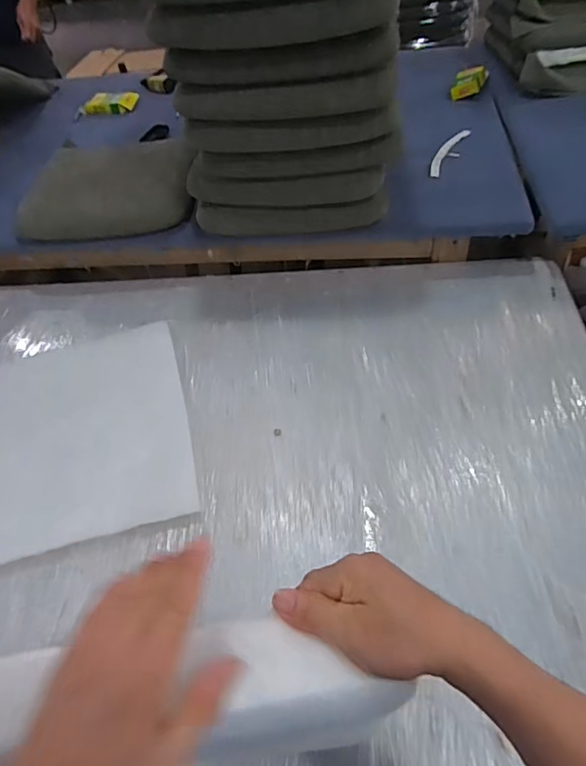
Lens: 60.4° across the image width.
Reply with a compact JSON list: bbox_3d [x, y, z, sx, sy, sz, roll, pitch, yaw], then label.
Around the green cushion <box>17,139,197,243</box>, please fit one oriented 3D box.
[{"bbox_3d":[-0.460,-0.528,1.309,0.436,0.084,0.378,-3,52,5],"label":"green cushion"}]

